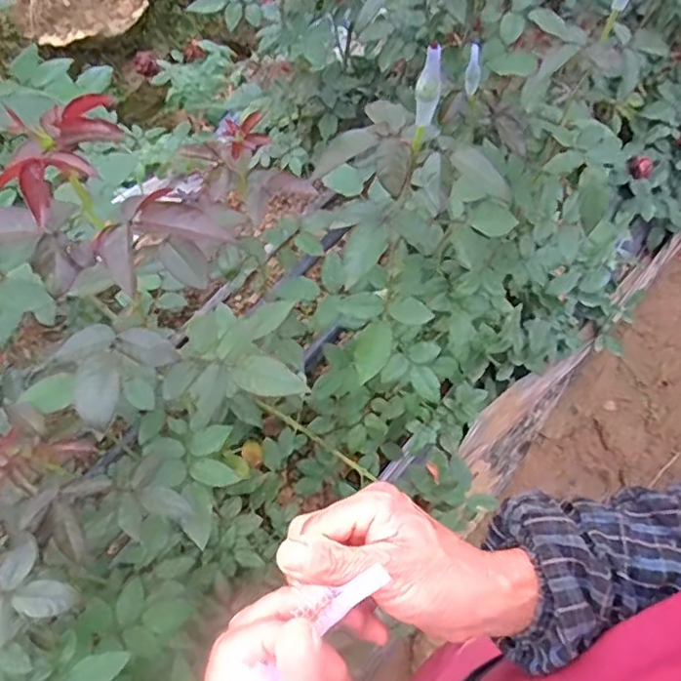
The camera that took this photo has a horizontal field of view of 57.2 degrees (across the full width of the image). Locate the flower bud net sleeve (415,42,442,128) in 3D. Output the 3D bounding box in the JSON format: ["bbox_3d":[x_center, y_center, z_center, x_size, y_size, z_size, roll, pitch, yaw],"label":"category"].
[{"bbox_3d":[0.058,-0.167,0.412,0.016,0.057,0.015,8,64,3],"label":"flower bud net sleeve"}]

